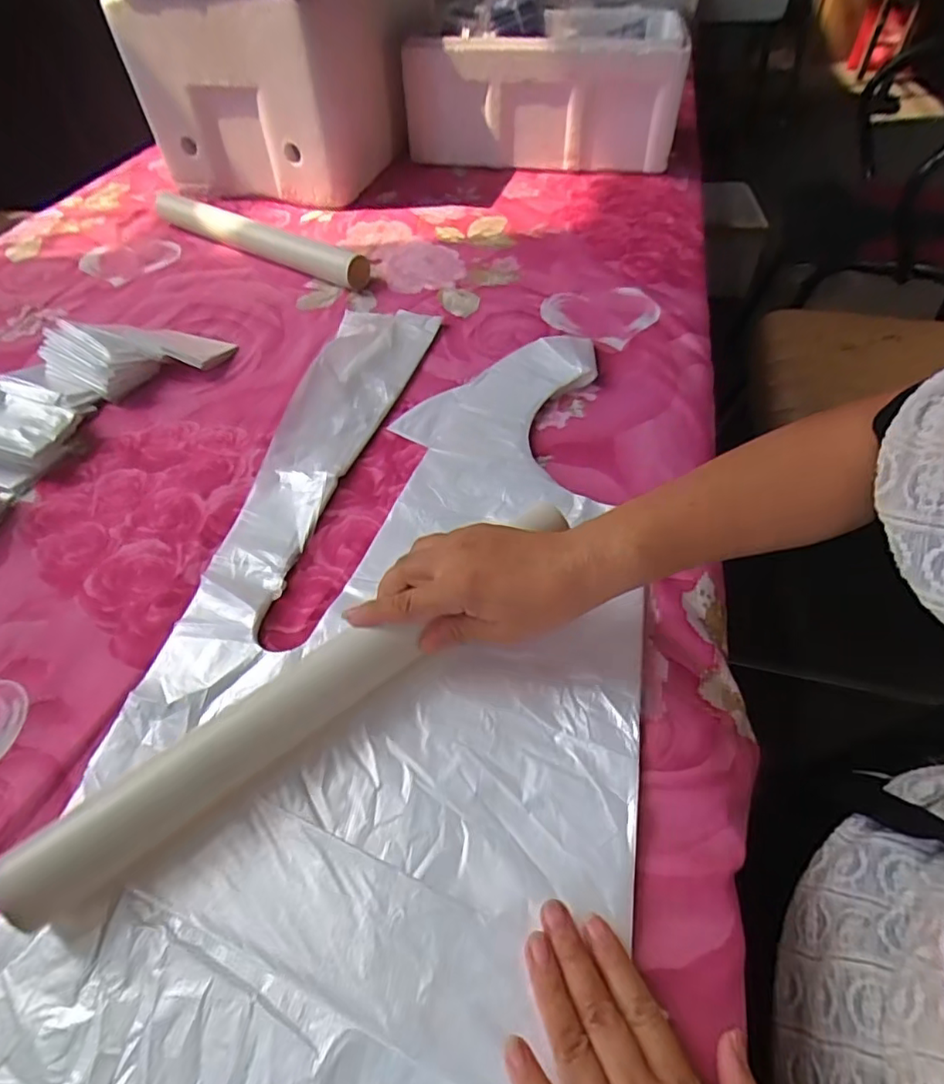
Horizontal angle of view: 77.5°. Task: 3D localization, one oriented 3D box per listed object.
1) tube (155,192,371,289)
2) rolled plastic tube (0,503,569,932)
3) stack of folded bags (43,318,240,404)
[{"bbox_3d":[-0.273,-0.382,0.735,0.353,0.041,0.039,26,55,21],"label":"tube"},{"bbox_3d":[-0.077,0.077,0.344,0.351,0.030,0.036,-33,57,-24],"label":"rolled plastic tube"},{"bbox_3d":[-0.333,-0.189,0.583,0.173,0.044,0.088,-14,51,-10],"label":"stack of folded bags"}]

